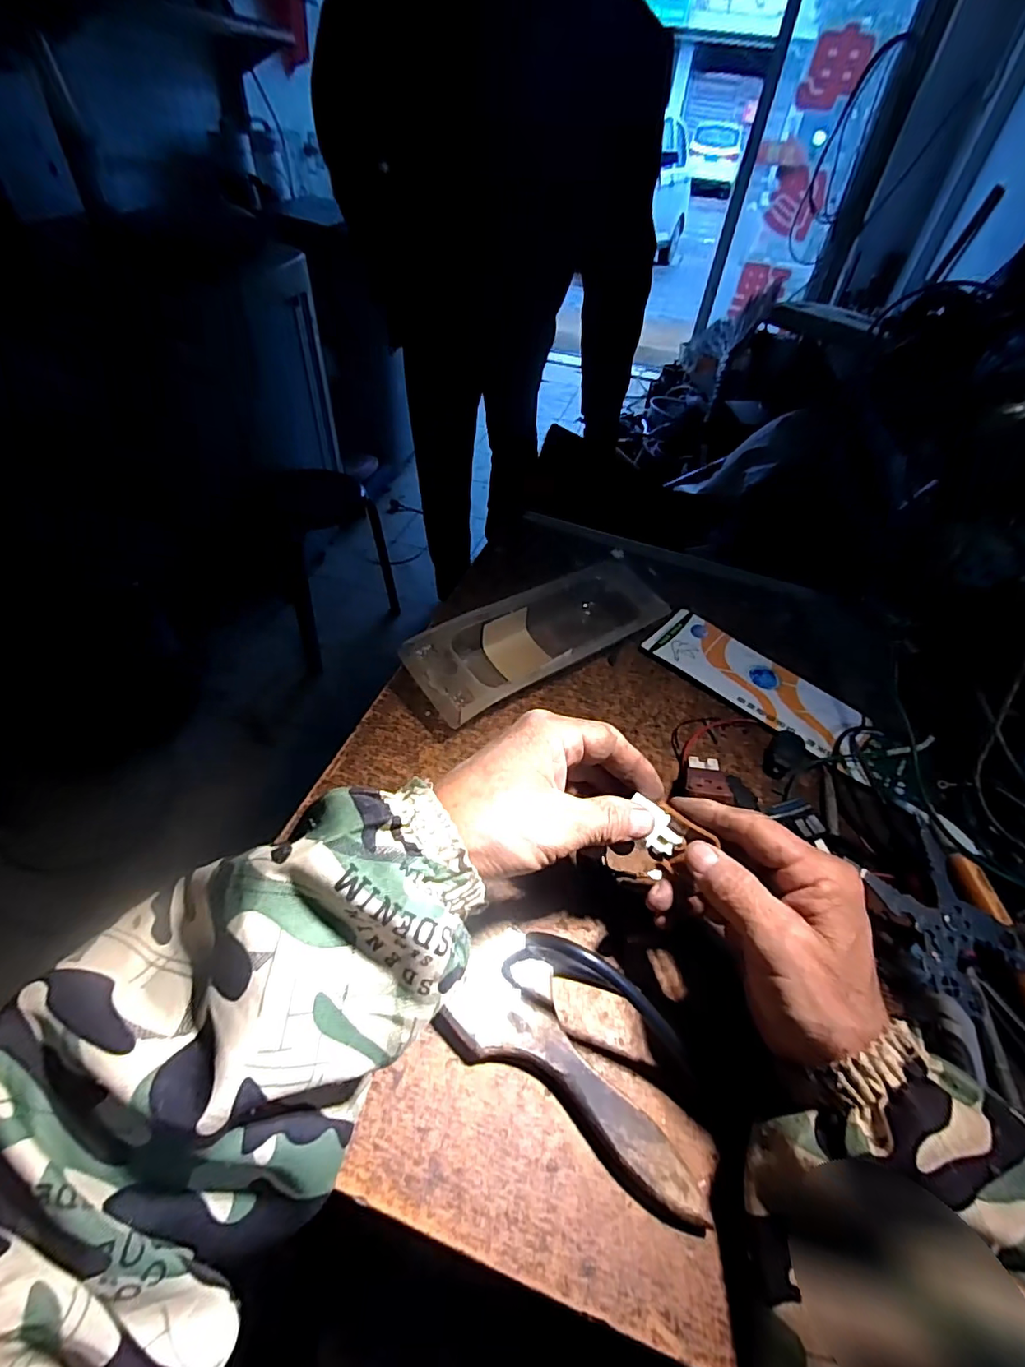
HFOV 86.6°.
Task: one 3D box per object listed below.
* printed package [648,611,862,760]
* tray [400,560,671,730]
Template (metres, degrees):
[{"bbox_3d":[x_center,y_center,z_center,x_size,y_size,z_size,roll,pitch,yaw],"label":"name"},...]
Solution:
[{"bbox_3d":[0.220,-0.005,0.512,0.186,0.014,0.084,35,54,26],"label":"printed package"},{"bbox_3d":[0.027,-0.042,0.487,0.251,0.046,0.093,-28,54,-27],"label":"tray"}]

